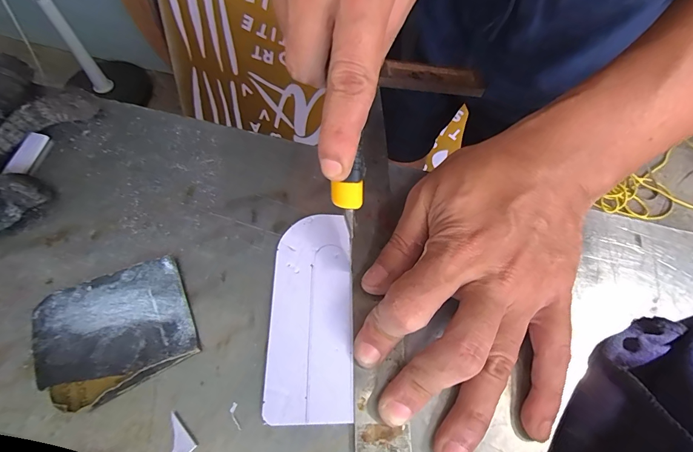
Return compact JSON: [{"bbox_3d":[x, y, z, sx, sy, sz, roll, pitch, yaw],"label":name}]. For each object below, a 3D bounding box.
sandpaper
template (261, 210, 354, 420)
[{"bbox_3d":[-0.116,0.053,0.183,0.071,0.005,0.061,-21,66,-14],"label":"sandpaper"},{"bbox_3d":[-0.019,0.043,0.193,0.042,0.004,0.106,1,64,-2],"label":"template"}]

